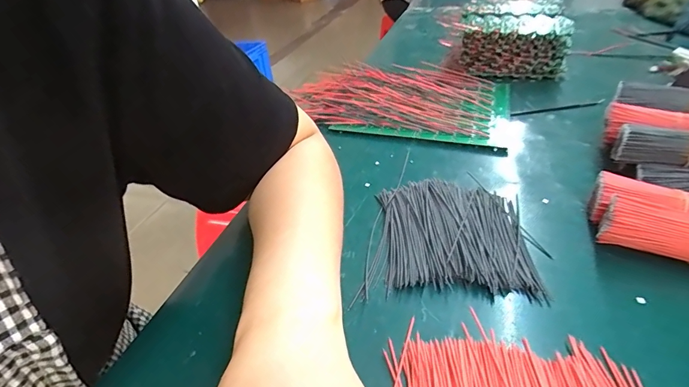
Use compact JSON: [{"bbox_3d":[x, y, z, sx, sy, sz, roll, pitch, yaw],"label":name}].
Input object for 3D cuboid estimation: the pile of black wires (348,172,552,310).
[{"bbox_3d":[0.087,0.031,0.320,0.129,0.014,0.132,6,38,8],"label":"pile of black wires"}]

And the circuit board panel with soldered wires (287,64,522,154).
[{"bbox_3d":[0.083,-0.136,0.540,0.286,0.019,0.203,11,39,14],"label":"circuit board panel with soldered wires"}]

